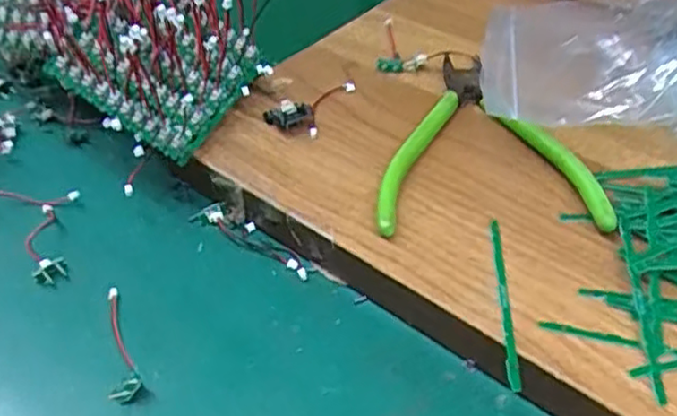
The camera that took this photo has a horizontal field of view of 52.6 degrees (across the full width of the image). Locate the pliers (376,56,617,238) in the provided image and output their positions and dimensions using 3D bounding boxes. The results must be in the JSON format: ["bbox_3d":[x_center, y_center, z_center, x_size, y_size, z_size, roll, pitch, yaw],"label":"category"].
[{"bbox_3d":[0.072,-0.042,0.347,0.104,0.026,0.134,0,43,2],"label":"pliers"}]

